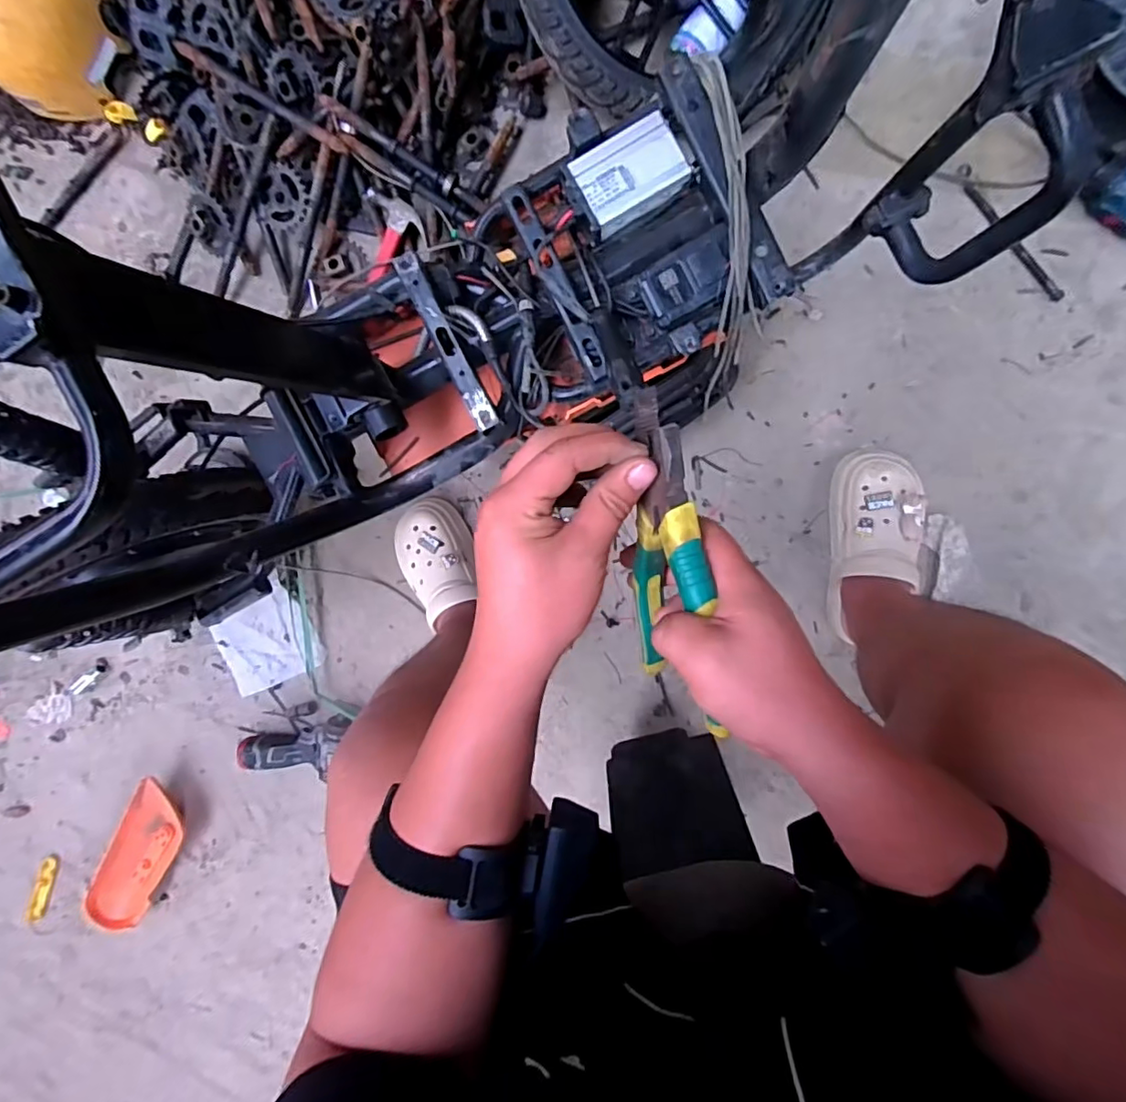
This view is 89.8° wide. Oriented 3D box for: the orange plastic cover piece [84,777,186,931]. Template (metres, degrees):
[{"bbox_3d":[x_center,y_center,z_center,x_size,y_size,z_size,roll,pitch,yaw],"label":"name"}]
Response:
[{"bbox_3d":[-0.728,0.524,0.969,0.102,0.064,0.303,30,100,0],"label":"orange plastic cover piece"}]

